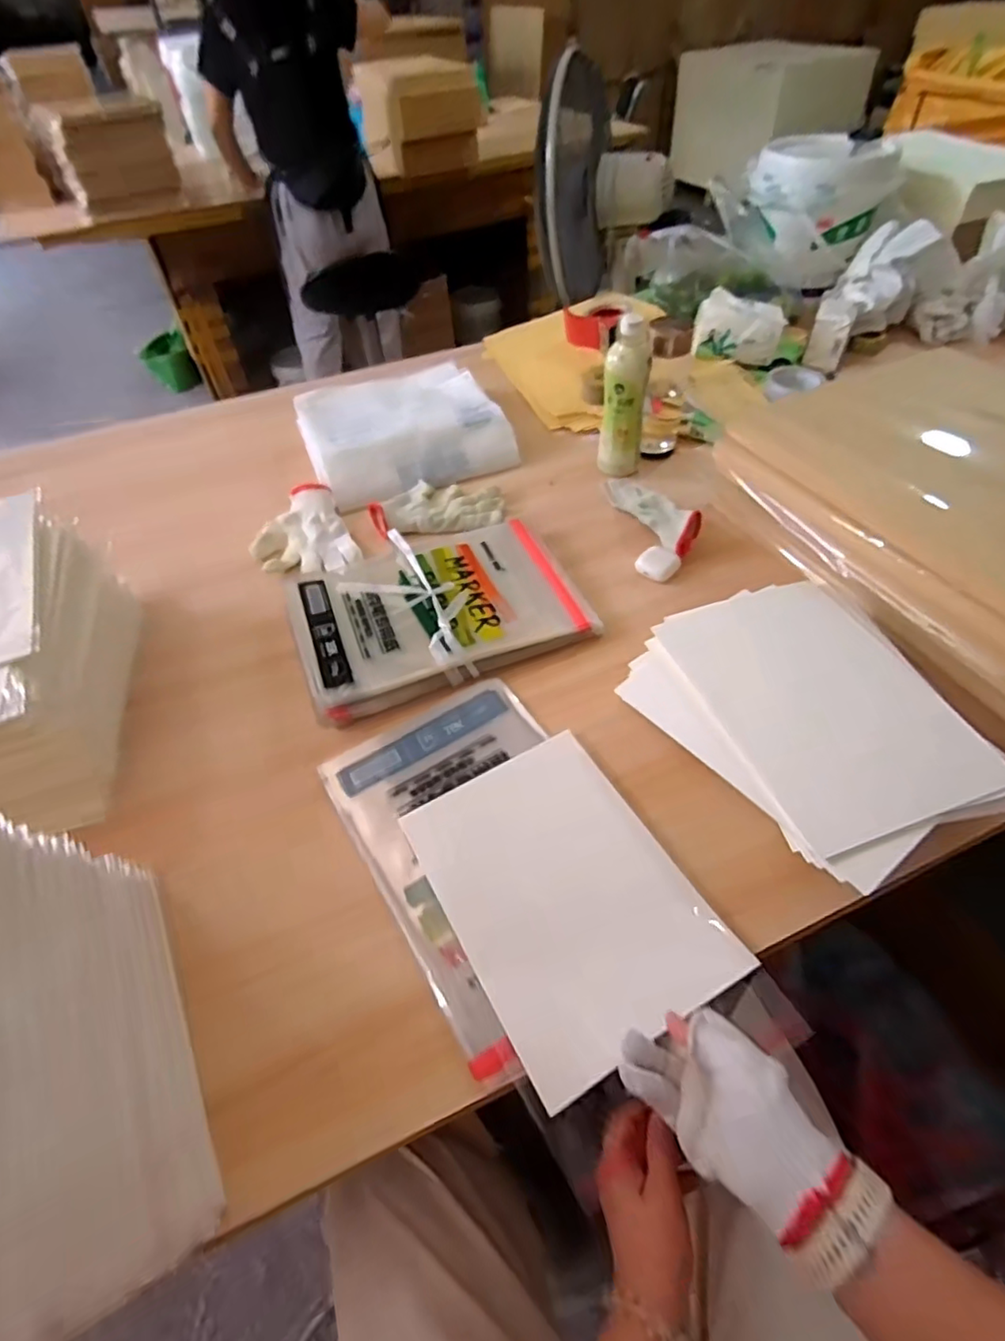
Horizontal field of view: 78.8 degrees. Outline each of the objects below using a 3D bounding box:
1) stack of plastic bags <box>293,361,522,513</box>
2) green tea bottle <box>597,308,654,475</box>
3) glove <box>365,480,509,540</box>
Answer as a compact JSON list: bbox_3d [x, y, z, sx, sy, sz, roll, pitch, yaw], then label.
[{"bbox_3d":[-0.162,-0.400,1.002,0.311,0.072,0.292,-20,52,-13],"label":"stack of plastic bags"},{"bbox_3d":[0.174,-0.387,0.873,0.061,0.206,0.052,-4,50,0],"label":"green tea bottle"},{"bbox_3d":[-0.095,-0.239,0.891,0.186,0.028,0.104,-7,50,-3],"label":"glove"}]

